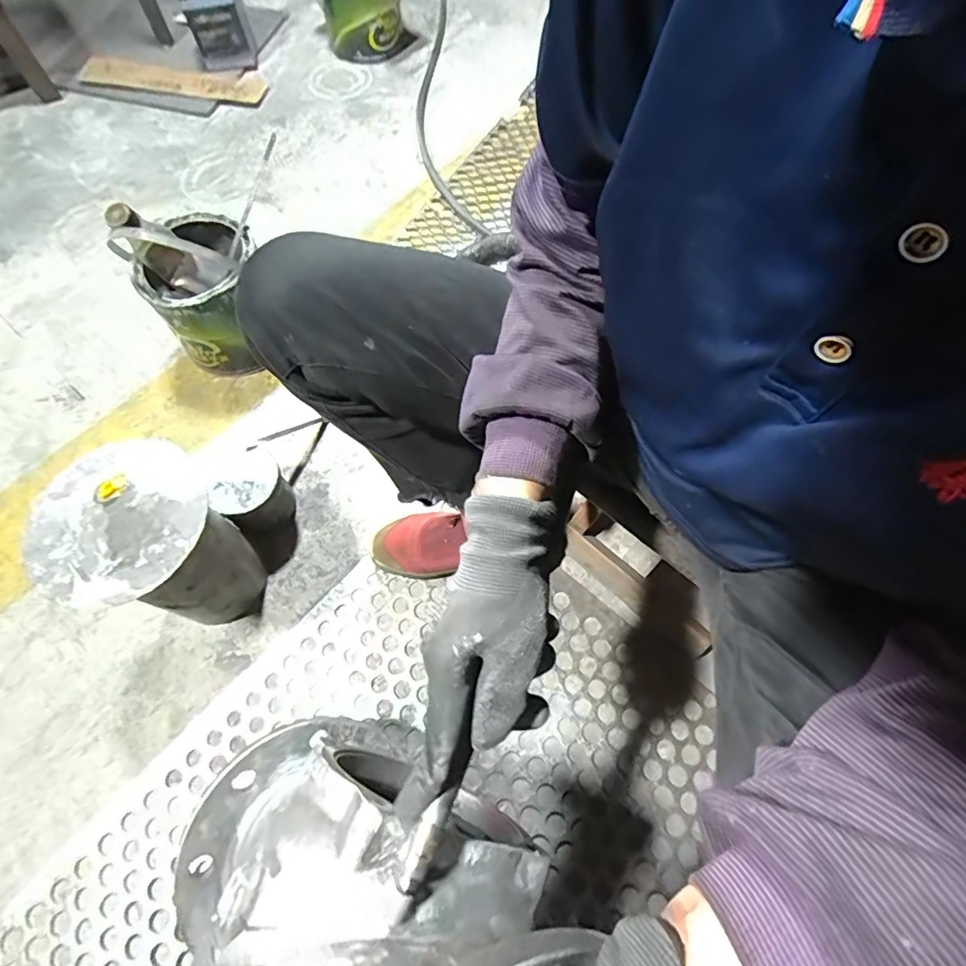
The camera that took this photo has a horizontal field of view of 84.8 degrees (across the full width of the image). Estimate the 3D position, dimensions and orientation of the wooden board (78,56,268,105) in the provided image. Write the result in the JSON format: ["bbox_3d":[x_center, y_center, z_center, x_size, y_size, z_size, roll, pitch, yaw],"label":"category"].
[{"bbox_3d":[-0.528,-0.699,0.918,0.284,0.031,0.056,-10,66,-22],"label":"wooden board"}]

